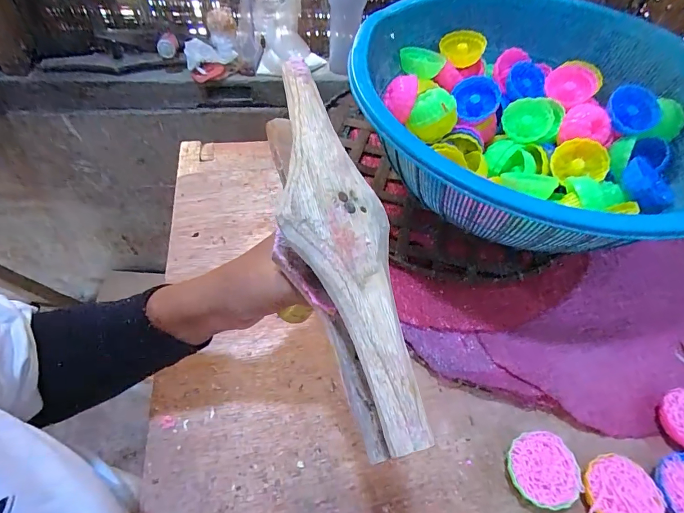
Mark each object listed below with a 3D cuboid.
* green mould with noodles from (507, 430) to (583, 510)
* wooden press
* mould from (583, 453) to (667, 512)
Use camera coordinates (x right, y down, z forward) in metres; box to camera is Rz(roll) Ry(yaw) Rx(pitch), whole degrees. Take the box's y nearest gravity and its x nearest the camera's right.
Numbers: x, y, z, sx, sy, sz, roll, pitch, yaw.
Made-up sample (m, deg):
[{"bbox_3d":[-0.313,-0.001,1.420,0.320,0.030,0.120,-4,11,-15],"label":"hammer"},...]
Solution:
[{"bbox_3d":[0.180,0.195,0.365,0.058,0.030,0.059,2,55,-3],"label":"green mould with noodles"},{"bbox_3d":[-0.008,-0.017,0.257,0.062,0.057,0.266,-13,69,-10],"label":"wooden press"},{"bbox_3d":[0.246,0.212,0.356,0.065,0.036,0.060,2,55,-3],"label":"mould"}]

